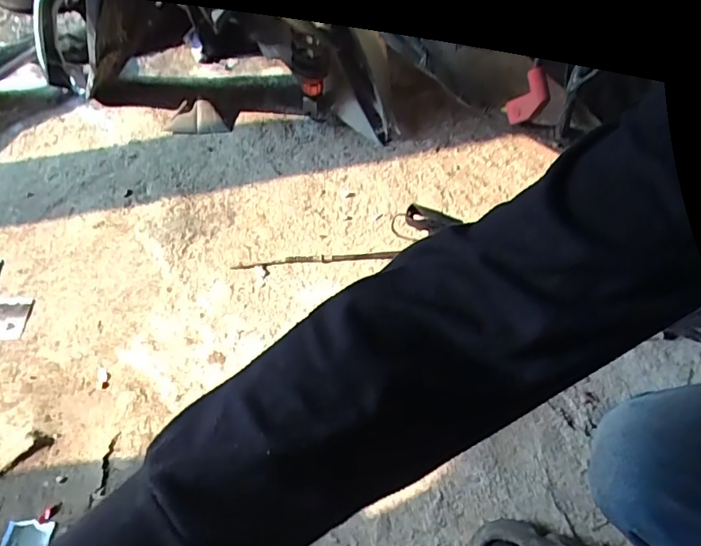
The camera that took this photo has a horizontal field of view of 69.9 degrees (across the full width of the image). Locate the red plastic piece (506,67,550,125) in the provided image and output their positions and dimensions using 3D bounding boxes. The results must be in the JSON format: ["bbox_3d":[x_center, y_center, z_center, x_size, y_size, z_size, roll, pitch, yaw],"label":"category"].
[{"bbox_3d":[0.146,-0.144,0.409,0.029,0.051,0.010,21,56,13],"label":"red plastic piece"}]

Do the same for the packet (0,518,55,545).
[{"bbox_3d":[-0.328,0.273,0.501,0.044,0.005,0.048,7,57,3],"label":"packet"}]

